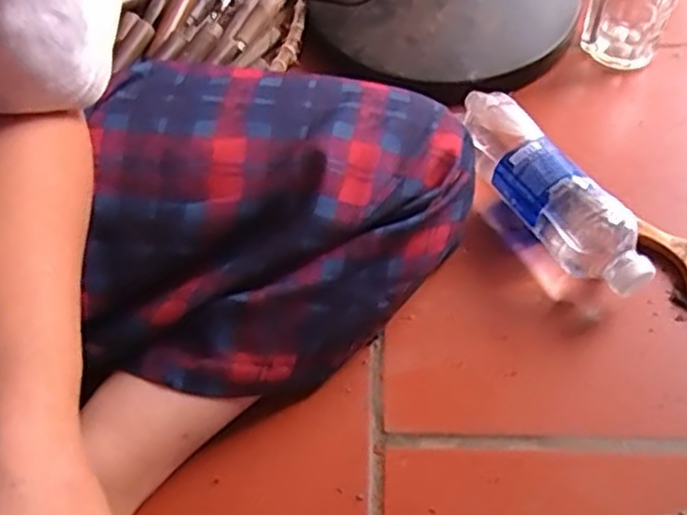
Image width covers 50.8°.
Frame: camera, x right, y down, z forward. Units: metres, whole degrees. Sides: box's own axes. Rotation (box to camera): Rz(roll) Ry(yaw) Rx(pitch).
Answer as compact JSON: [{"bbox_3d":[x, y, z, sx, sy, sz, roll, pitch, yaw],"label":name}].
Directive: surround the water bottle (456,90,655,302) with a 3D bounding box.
[{"bbox_3d":[0.162,-0.049,0.576,0.052,0.060,0.203,-28,57,-15],"label":"water bottle"}]

